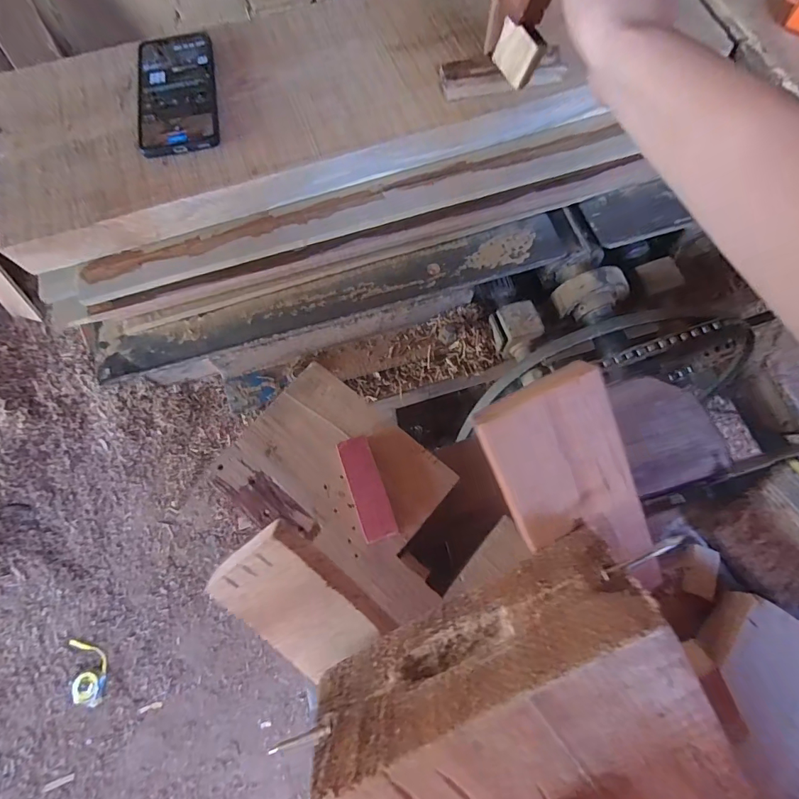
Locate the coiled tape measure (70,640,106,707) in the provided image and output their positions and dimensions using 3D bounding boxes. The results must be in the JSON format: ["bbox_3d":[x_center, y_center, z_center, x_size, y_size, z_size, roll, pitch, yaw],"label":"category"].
[{"bbox_3d":[-0.756,0.659,1.061,0.076,0.029,0.155,-17,72,-4],"label":"coiled tape measure"}]

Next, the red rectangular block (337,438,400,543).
[{"bbox_3d":[-0.022,0.060,0.300,0.022,0.007,0.071,-19,72,-4],"label":"red rectangular block"}]

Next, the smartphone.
[{"bbox_3d":[-0.236,-0.329,0.462,0.079,0.012,0.177,-12,72,-2],"label":"smartphone"}]

